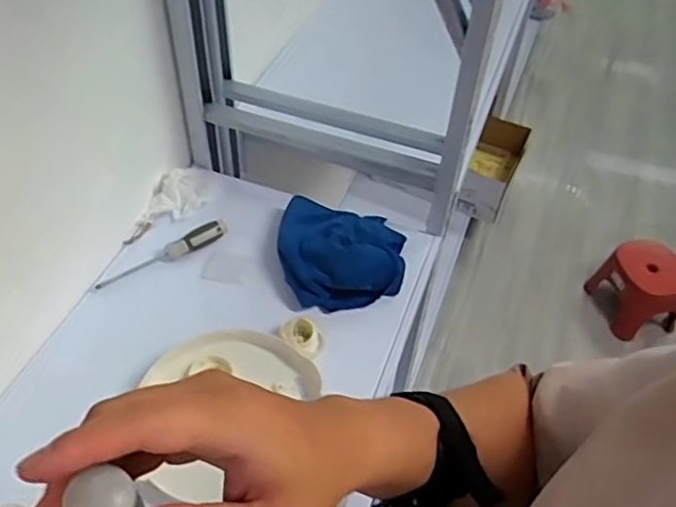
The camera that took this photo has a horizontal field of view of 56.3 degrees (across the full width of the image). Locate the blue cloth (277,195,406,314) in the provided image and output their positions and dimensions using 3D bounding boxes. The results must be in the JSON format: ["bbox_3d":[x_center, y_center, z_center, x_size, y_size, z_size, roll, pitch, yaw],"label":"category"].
[{"bbox_3d":[0.003,-0.005,0.854,0.172,0.070,0.168,7,49,2],"label":"blue cloth"}]

